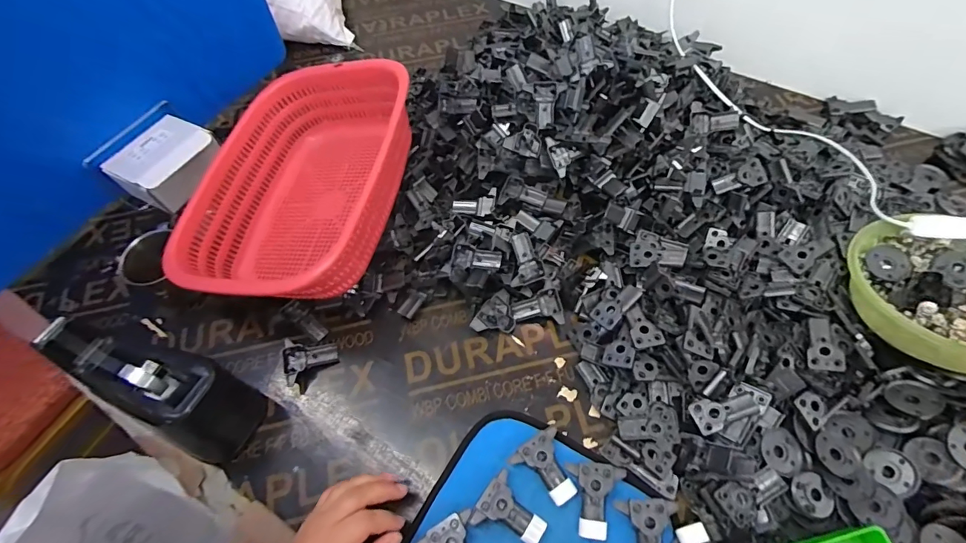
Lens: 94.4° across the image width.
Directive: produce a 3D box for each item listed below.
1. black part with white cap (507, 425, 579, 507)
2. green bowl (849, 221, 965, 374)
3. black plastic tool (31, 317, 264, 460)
[{"bbox_3d":[0.068,0.194,0.444,0.054,0.014,0.064,-38,66,-17],"label":"black part with white cap"},{"bbox_3d":[0.471,0.013,0.471,0.150,0.058,0.159,-1,61,2],"label":"green bowl"},{"bbox_3d":[-0.344,0.116,0.470,0.193,0.104,0.083,23,64,15],"label":"black plastic tool"}]

